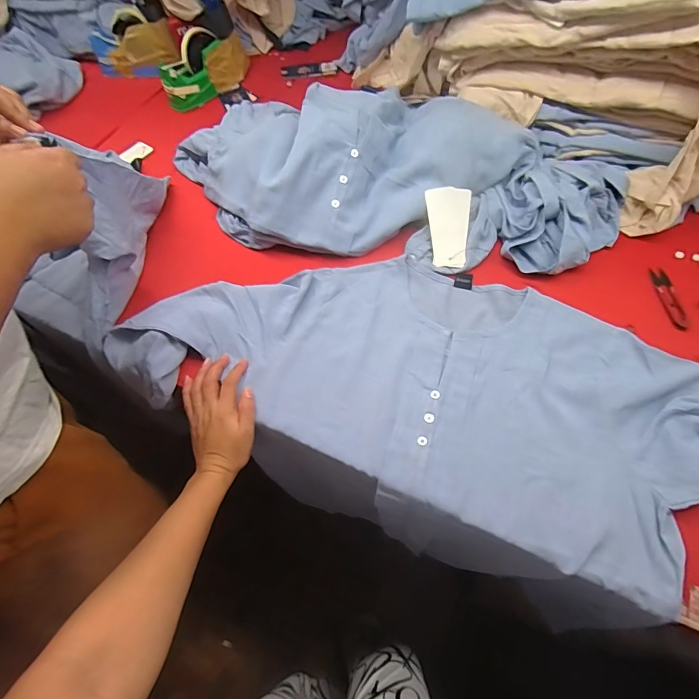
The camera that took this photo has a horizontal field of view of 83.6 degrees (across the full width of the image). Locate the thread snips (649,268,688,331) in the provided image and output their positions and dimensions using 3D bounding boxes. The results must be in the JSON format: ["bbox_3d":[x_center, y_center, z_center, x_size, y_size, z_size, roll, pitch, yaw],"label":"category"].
[{"bbox_3d":[0.440,-0.072,0.538,0.023,0.005,0.104,1,61,4],"label":"thread snips"}]

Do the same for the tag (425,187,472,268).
[{"bbox_3d":[0.146,-0.184,0.588,0.064,0.004,0.119,6,88,12],"label":"tag"}]

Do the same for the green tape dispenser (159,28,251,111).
[{"bbox_3d":[-0.294,-0.583,0.814,0.204,0.101,0.058,-35,64,-18],"label":"green tape dispenser"}]

